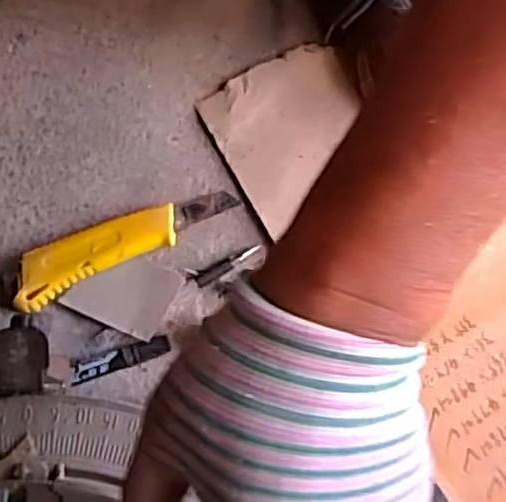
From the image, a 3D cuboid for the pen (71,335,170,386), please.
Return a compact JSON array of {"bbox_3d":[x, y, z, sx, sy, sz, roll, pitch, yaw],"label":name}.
[{"bbox_3d":[-0.092,0.076,0.496,0.070,0.011,0.013,-19,75,-8],"label":"pen"}]

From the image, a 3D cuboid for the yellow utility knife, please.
[{"bbox_3d":[-0.095,-0.009,0.523,0.169,0.015,0.039,-25,76,-10],"label":"yellow utility knife"}]

